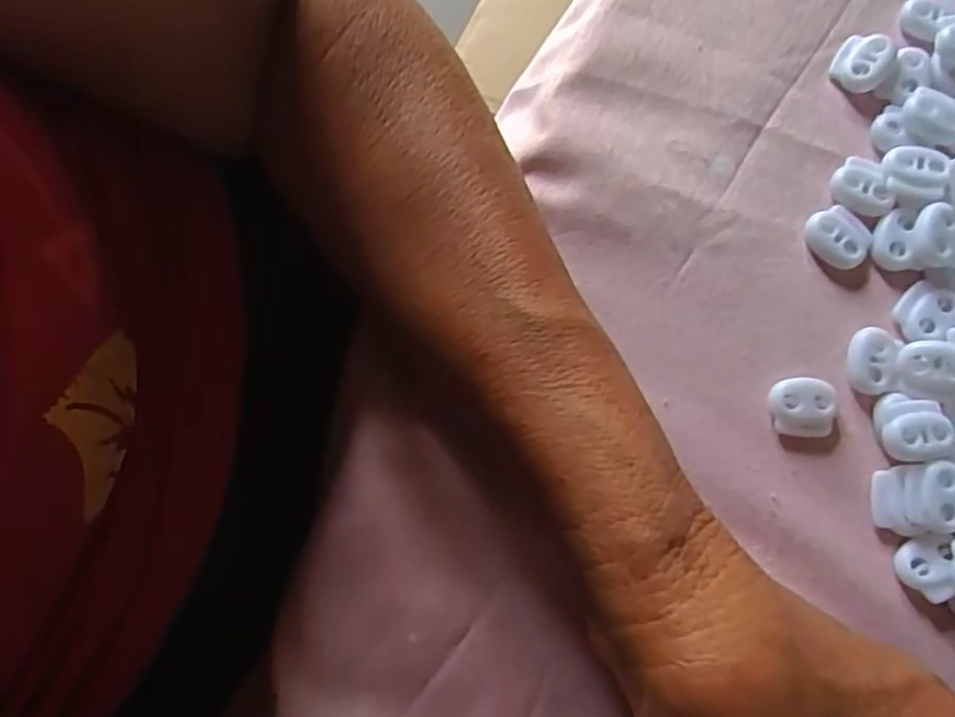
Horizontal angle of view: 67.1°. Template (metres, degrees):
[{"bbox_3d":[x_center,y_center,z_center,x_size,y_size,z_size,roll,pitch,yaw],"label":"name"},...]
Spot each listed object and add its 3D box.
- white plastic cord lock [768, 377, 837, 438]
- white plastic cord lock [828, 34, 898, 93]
[{"bbox_3d":[0.108,0.016,0.238,0.021,0.006,0.019,0,79,0],"label":"white plastic cord lock"},{"bbox_3d":[0.139,-0.106,0.258,0.019,0.010,0.020,24,80,5],"label":"white plastic cord lock"}]

